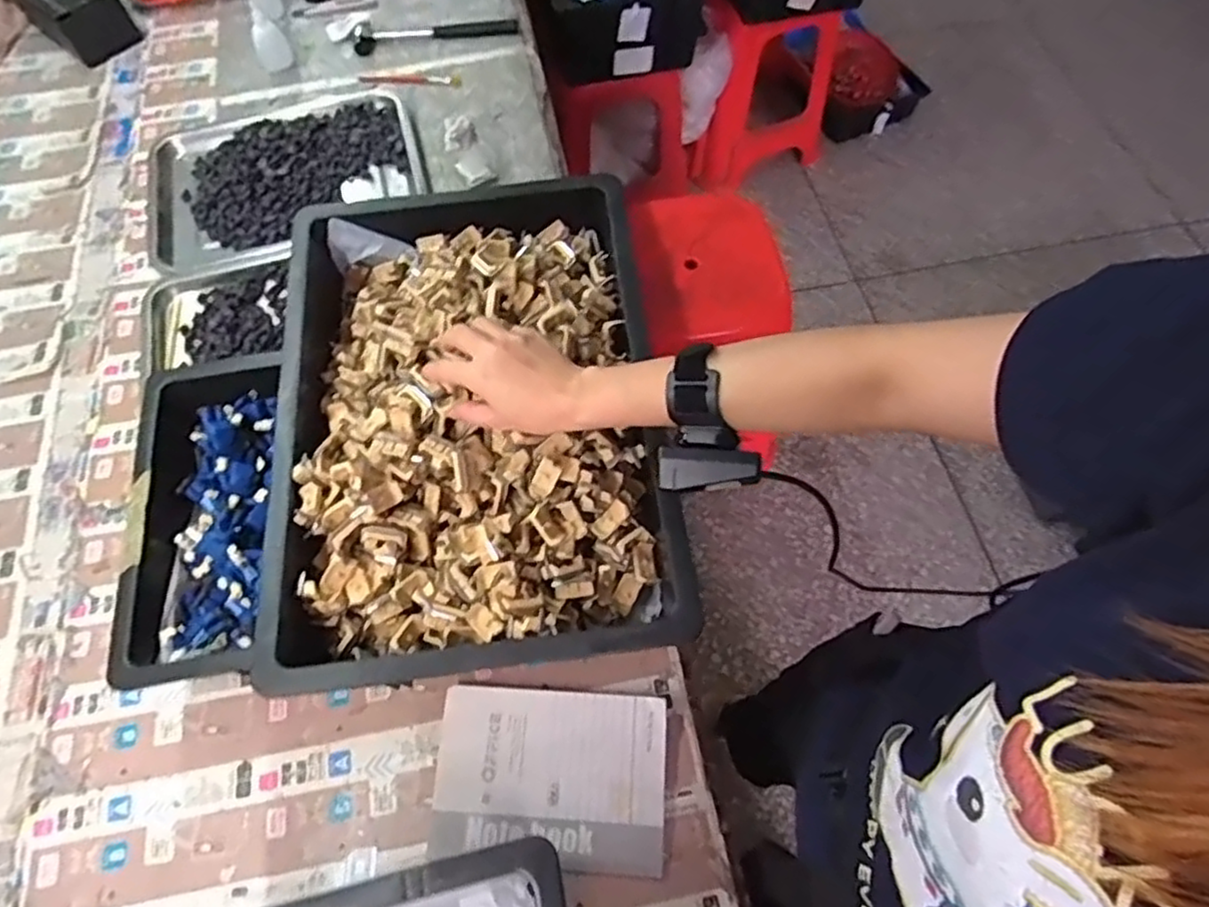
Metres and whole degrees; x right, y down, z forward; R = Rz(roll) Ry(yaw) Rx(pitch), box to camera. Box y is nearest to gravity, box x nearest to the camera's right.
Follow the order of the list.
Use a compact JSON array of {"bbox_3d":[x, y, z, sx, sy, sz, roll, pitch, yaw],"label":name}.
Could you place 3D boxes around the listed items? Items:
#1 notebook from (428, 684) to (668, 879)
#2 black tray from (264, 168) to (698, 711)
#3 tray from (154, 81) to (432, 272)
[{"bbox_3d":[-0.047,0.279,0.597,0.195,0.008,0.137,3,73,4],"label":"notebook"},{"bbox_3d":[-0.116,-0.047,0.596,0.315,0.081,0.465,-8,63,-3],"label":"black tray"},{"bbox_3d":[-0.448,-0.392,0.960,0.364,0.024,0.289,-17,64,-7],"label":"tray"}]

